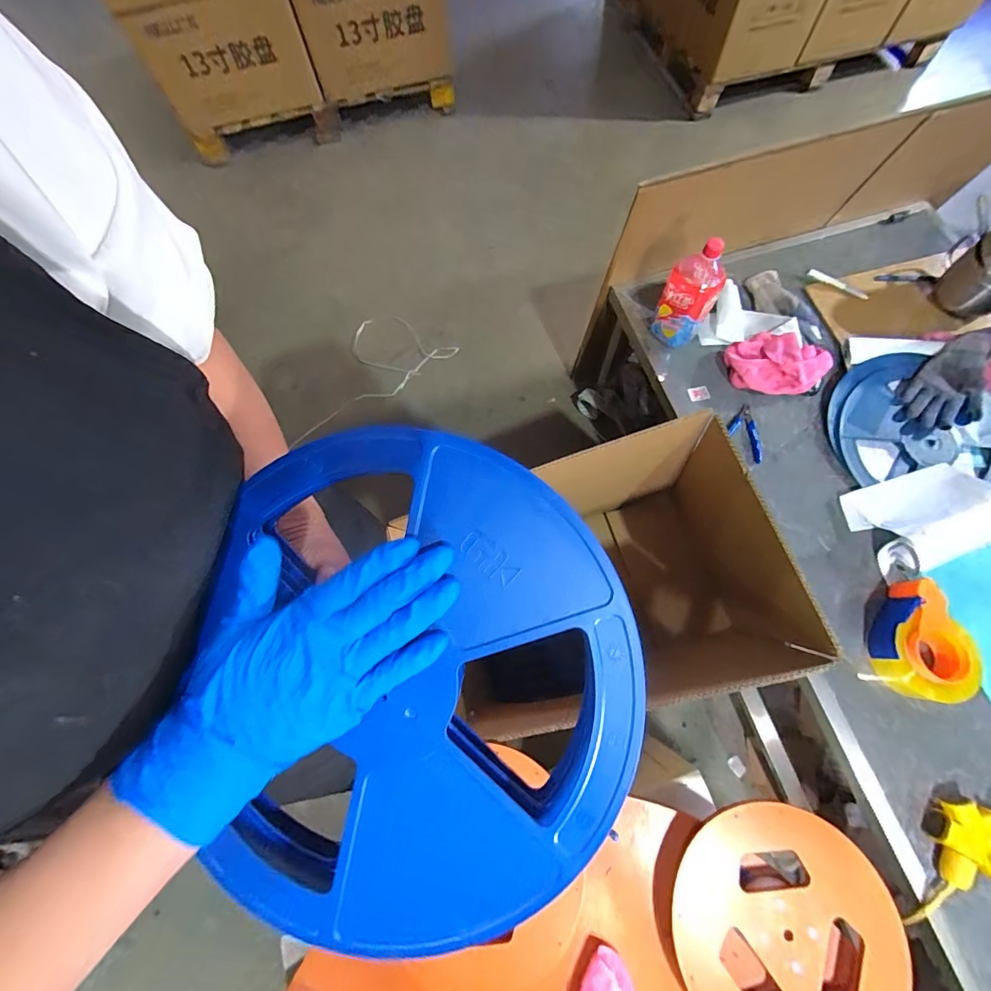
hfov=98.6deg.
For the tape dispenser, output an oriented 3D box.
[{"bbox_3d":[0.678,0.231,0.673,0.128,0.076,0.170,30,73,10],"label":"tape dispenser"}]

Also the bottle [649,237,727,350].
[{"bbox_3d":[0.370,-0.383,0.812,0.096,0.211,0.069,31,75,13],"label":"bottle"}]

